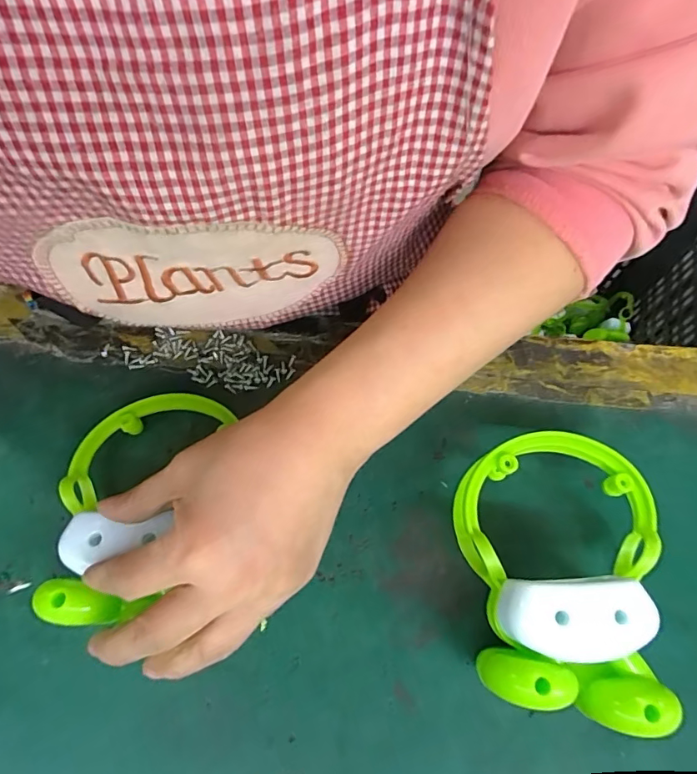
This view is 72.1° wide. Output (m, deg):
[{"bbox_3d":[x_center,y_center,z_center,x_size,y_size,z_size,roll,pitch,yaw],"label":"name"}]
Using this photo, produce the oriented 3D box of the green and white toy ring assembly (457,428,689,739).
[{"bbox_3d":[0.102,0.088,0.244,0.096,0.054,0.127,9,70,3],"label":"green and white toy ring assembly"}]

